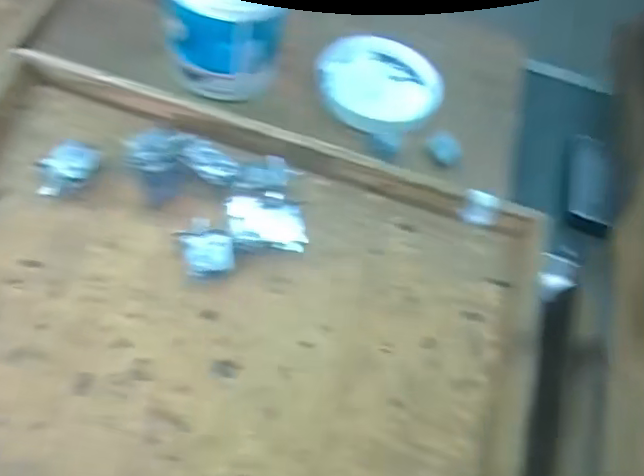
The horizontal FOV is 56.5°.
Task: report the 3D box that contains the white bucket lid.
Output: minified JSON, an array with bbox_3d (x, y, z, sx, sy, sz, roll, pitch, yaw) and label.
[{"bbox_3d":[0.059,-0.169,0.650,0.128,0.020,0.127,5,59,-8],"label":"white bucket lid"}]

